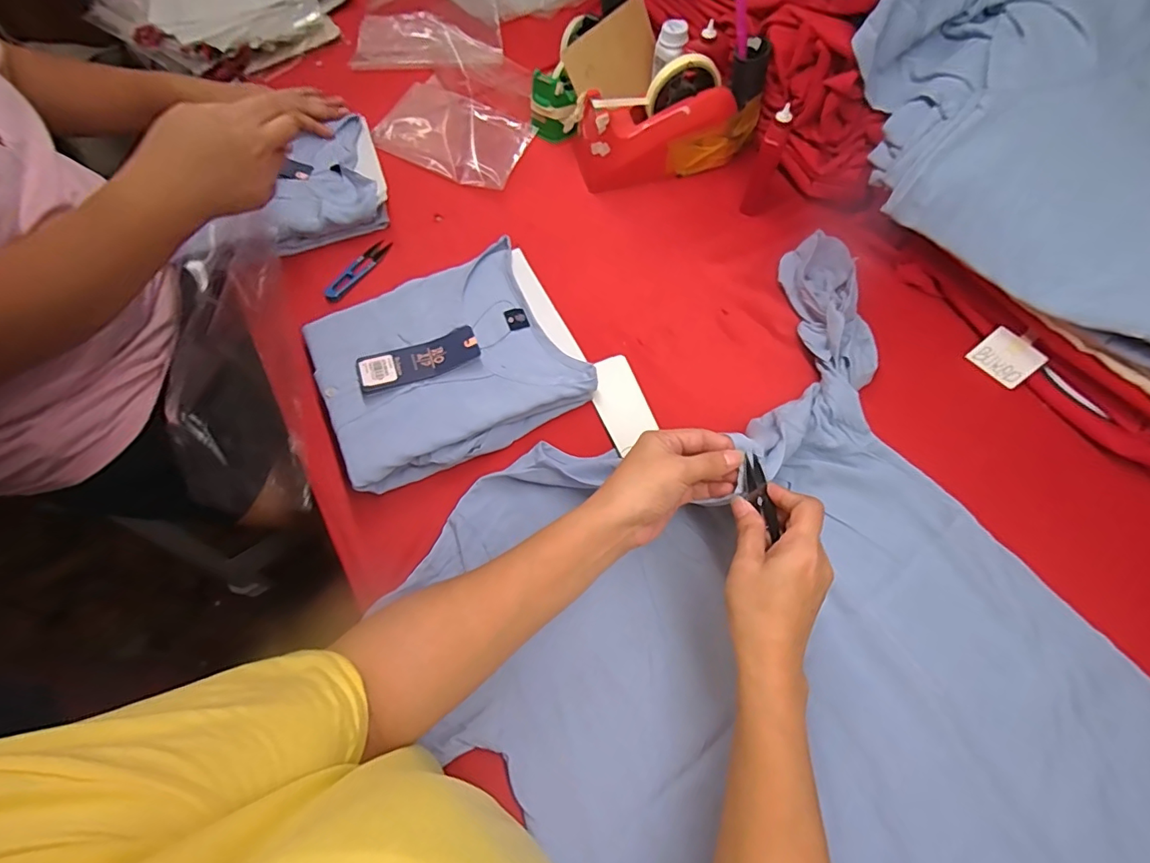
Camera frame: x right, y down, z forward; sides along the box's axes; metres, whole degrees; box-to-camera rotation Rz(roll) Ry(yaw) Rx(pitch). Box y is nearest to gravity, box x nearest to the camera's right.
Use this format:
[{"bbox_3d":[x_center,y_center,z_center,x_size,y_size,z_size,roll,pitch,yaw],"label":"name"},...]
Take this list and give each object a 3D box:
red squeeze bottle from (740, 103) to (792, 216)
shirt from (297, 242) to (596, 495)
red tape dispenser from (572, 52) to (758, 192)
[{"bbox_3d":[0.221,-0.306,0.582,0.022,0.126,0.031,23,70,11],"label":"red squeeze bottle"},{"bbox_3d":[-0.139,-0.077,0.524,0.244,0.038,0.218,-28,69,-9],"label":"shirt"},{"bbox_3d":[0.116,-0.375,0.610,0.223,0.111,0.069,-10,67,-2],"label":"red tape dispenser"}]

